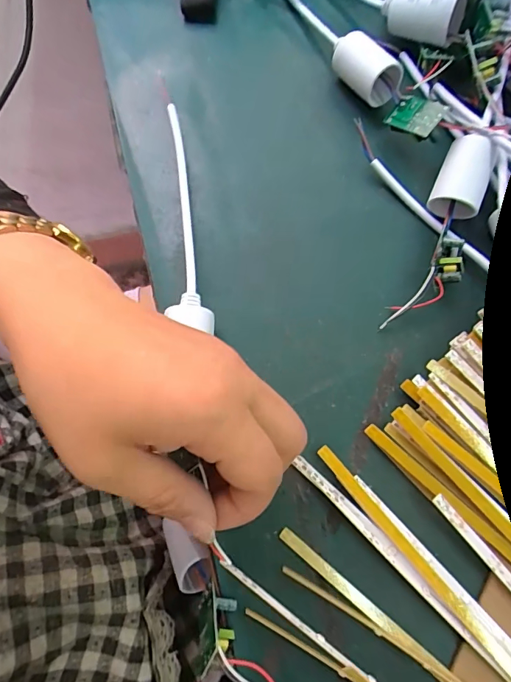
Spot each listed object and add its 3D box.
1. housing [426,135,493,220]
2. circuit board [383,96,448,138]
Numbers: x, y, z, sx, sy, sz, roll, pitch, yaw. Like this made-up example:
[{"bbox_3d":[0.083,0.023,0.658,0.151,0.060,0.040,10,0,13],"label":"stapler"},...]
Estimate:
[{"bbox_3d":[0.125,-0.097,0.261,0.029,0.022,0.042,23,79,7],"label":"housing"},{"bbox_3d":[0.099,-0.138,0.268,0.019,0.006,0.038,-57,47,18],"label":"circuit board"}]

